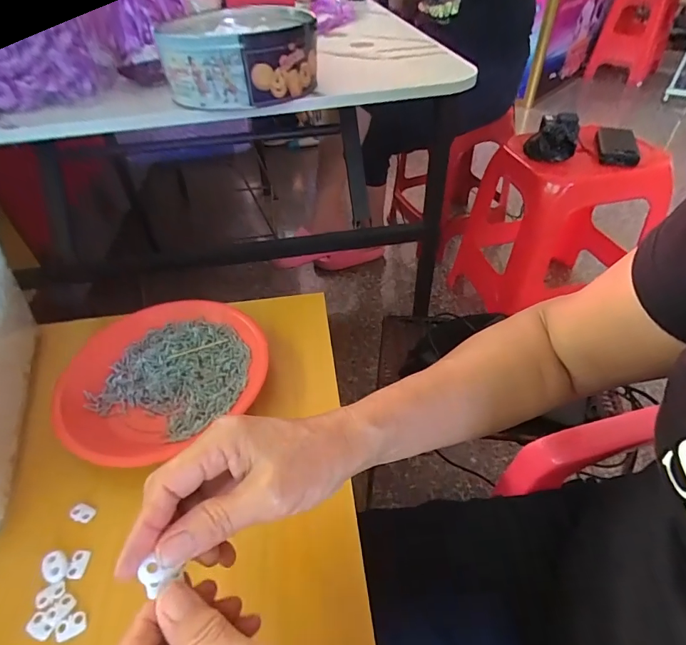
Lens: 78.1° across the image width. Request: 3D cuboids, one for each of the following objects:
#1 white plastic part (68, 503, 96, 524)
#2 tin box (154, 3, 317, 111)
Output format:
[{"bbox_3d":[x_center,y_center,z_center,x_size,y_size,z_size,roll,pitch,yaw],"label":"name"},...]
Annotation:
[{"bbox_3d":[-0.209,0.152,0.338,0.020,0.004,0.013,16,46,17],"label":"white plastic part"},{"bbox_3d":[-0.135,-0.357,0.562,0.180,0.076,0.229,-7,44,-6],"label":"tin box"}]

